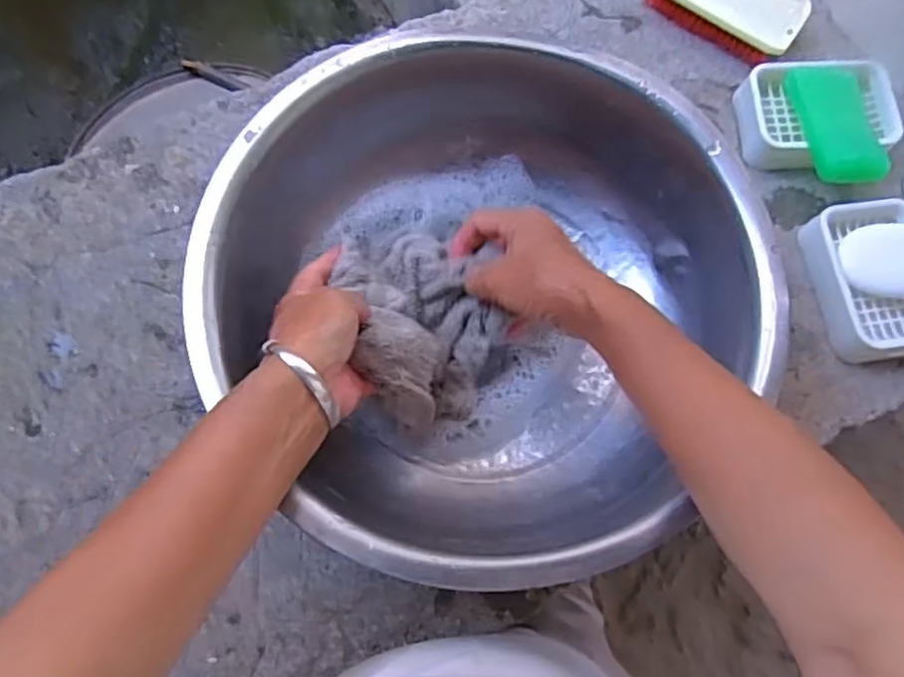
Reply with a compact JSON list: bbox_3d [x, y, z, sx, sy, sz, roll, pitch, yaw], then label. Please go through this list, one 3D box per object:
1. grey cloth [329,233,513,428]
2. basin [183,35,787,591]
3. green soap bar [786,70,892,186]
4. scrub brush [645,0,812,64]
[{"bbox_3d":[-0.018,-0.016,0.475,0.102,0.073,0.136,-6,73,-2],"label":"grey cloth"},{"bbox_3d":[0.018,-0.026,0.473,0.339,0.118,0.340,0,73,0],"label":"basin"},{"bbox_3d":[0.300,-0.167,0.537,0.049,0.027,0.106,-2,73,-1],"label":"green soap bar"},{"bbox_3d":[0.235,-0.290,0.592,0.129,0.026,0.062,36,76,10],"label":"scrub brush"}]

